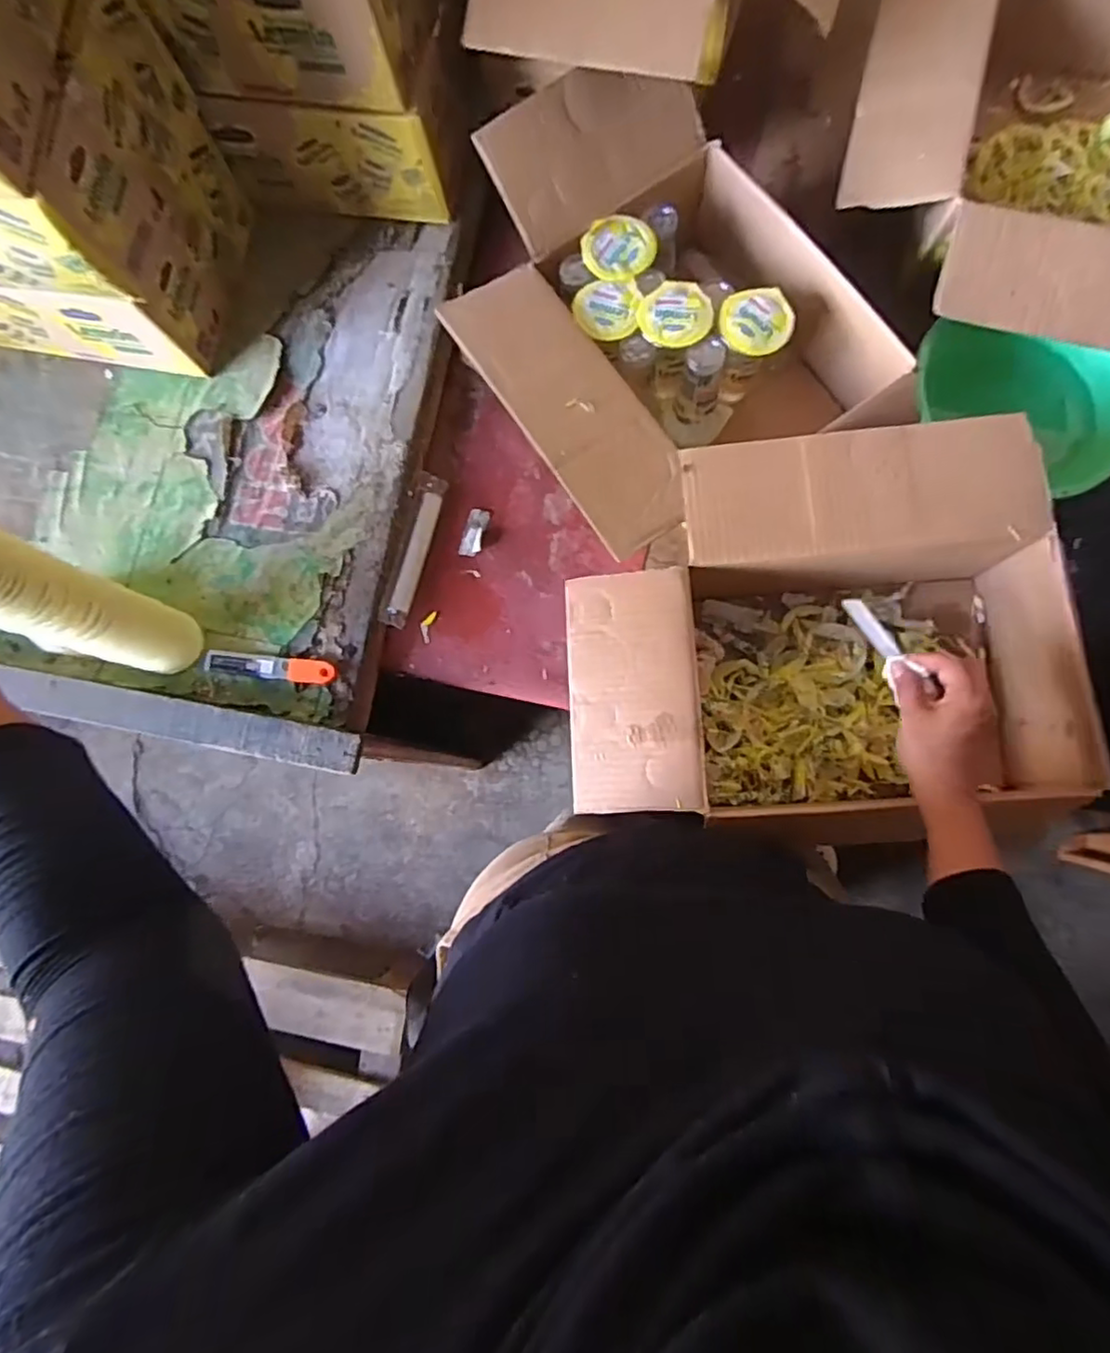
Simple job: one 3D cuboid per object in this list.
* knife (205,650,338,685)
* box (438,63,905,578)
[{"bbox_3d":[-0.324,-0.011,0.722,0.149,0.016,0.028,7,82,5],"label":"knife"},{"bbox_3d":[0.103,-0.366,0.695,0.361,0.207,0.431,-32,81,-1],"label":"box"}]

